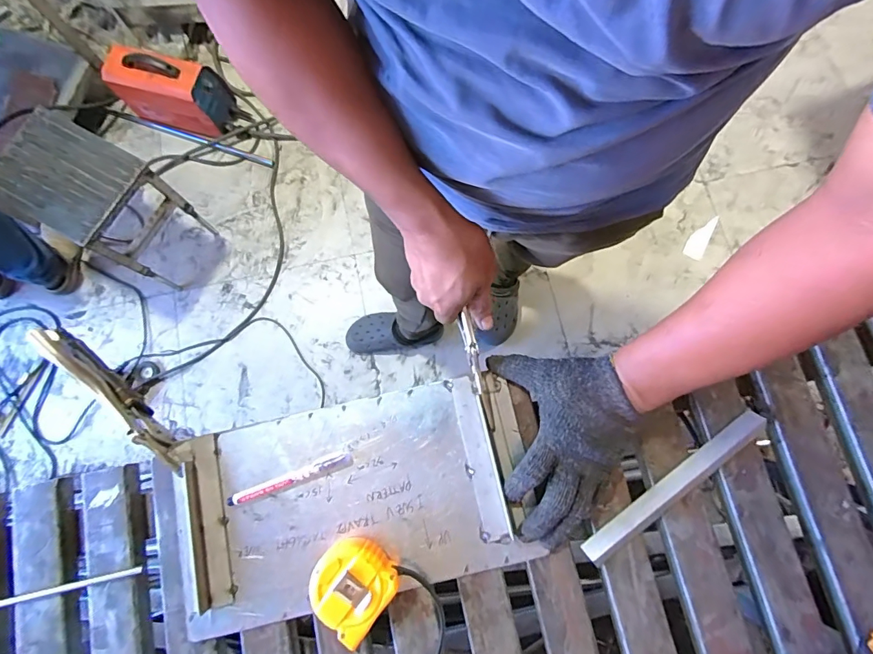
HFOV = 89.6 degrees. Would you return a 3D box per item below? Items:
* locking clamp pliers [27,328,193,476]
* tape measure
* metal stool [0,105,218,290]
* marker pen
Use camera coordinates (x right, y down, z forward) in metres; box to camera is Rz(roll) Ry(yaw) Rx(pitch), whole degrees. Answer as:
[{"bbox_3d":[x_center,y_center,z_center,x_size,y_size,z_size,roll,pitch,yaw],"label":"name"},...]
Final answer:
[{"bbox_3d":[-0.344,0.077,0.474,0.023,0.053,0.201,-45,95,-9],"label":"locking clamp pliers"},{"bbox_3d":[-0.083,0.255,0.440,0.076,0.042,0.078,37,79,9],"label":"tape measure"},{"bbox_3d":[-0.913,-0.328,1.272,0.370,0.411,0.263,27,80,6],"label":"metal stool"},{"bbox_3d":[-0.157,0.164,0.472,0.131,0.012,0.012,-19,76,-4],"label":"marker pen"}]

